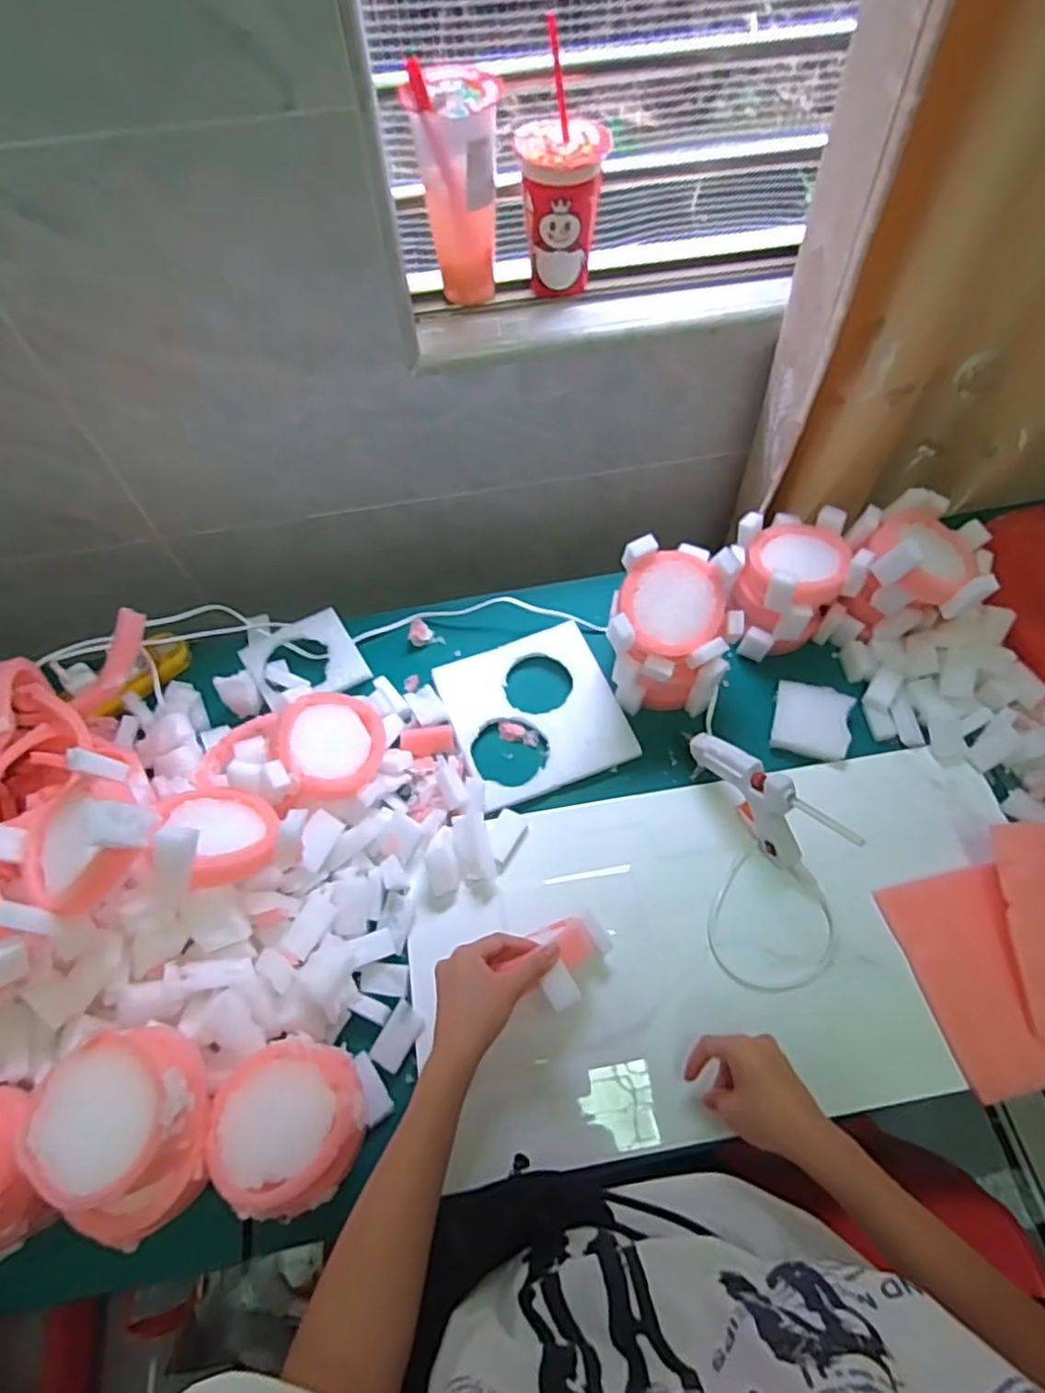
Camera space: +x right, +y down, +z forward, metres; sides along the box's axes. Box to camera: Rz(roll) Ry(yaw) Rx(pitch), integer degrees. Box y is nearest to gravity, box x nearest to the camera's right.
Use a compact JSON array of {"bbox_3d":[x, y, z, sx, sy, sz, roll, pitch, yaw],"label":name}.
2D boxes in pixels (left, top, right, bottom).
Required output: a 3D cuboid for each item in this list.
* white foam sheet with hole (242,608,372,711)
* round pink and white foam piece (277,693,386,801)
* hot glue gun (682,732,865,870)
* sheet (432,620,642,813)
[{"bbox_3d":[-0.241,-0.040,0.760,0.114,0.009,0.108,-29,64,-14],"label":"white foam sheet with hole"},{"bbox_3d":[-0.182,0.048,0.648,0.097,0.025,0.099,6,65,-28],"label":"round pink and white foam piece"},{"bbox_3d":[0.217,0.092,0.638,0.026,0.102,0.162,-33,65,-16],"label":"hot glue gun"},{"bbox_3d":[0.012,0.016,0.742,0.175,0.021,0.178,-19,62,-9],"label":"sheet"}]

